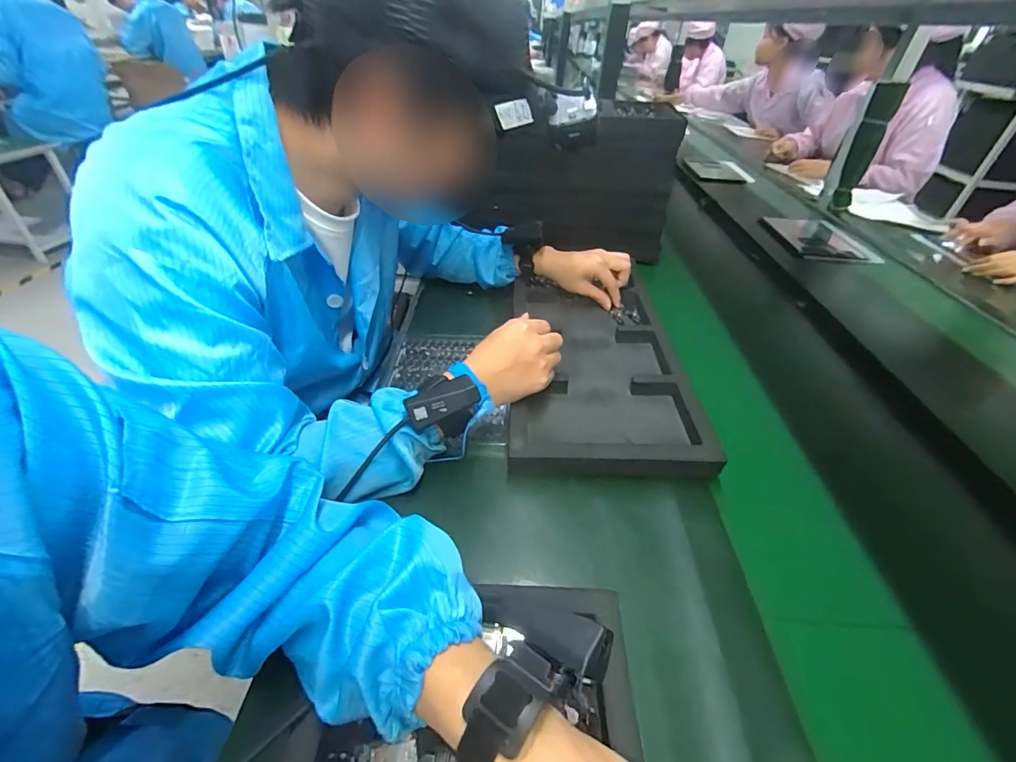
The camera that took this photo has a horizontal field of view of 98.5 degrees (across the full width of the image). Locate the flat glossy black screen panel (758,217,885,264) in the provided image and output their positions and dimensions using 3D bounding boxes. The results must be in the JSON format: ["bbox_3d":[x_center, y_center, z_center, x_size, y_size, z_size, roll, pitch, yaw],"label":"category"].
[{"bbox_3d":[0.787,-0.358,1.115,0.213,0.021,0.310,6,37,3],"label":"flat glossy black screen panel"}]

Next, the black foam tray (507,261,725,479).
[{"bbox_3d":[0.118,-0.032,0.610,0.225,0.046,0.422,5,38,0],"label":"black foam tray"}]

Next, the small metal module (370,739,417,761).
[{"bbox_3d":[-0.073,0.241,0.278,0.029,0.004,0.018,-2,39,-8],"label":"small metal module"}]

